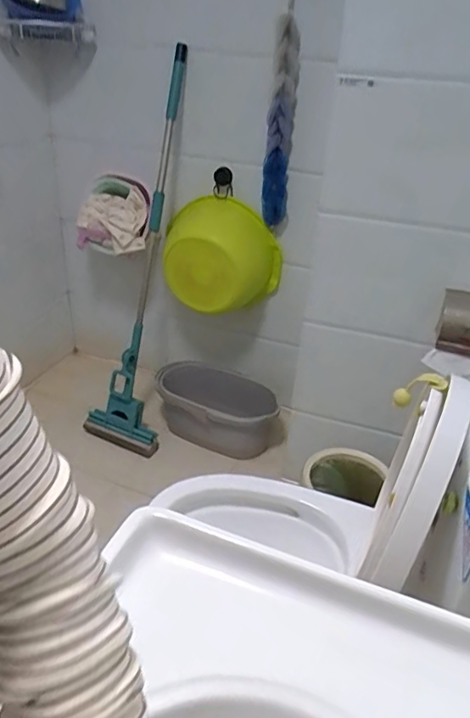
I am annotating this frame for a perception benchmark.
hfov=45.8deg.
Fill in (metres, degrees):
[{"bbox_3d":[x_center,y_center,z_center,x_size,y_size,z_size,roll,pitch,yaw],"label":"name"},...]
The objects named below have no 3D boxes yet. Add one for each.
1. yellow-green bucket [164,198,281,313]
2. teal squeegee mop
[{"bbox_3d":[-0.054,-0.329,1.806,0.337,0.349,0.240,8,26,33],"label":"yellow-green bucket"},{"bbox_3d":[-0.260,-0.294,1.736,0.186,1.215,0.170,6,13,-30],"label":"teal squeegee mop"}]

